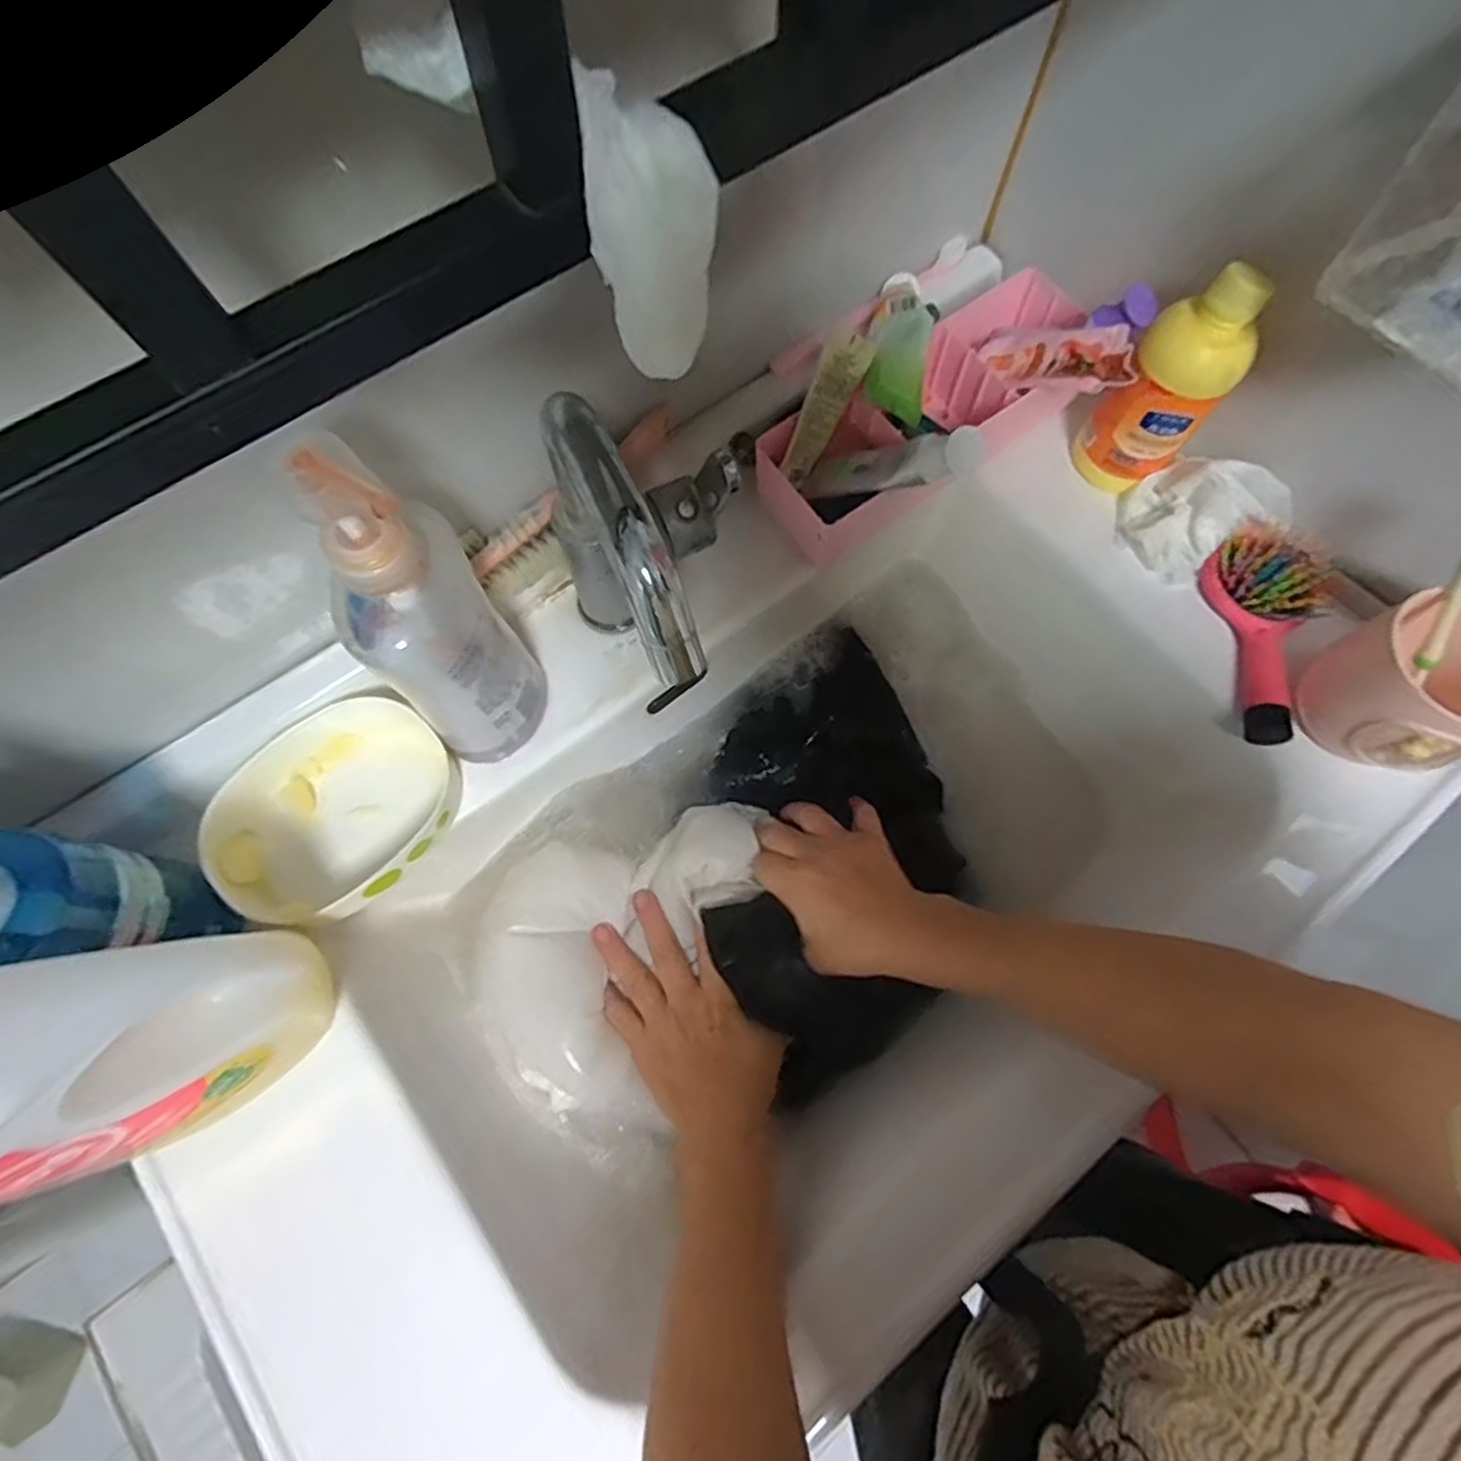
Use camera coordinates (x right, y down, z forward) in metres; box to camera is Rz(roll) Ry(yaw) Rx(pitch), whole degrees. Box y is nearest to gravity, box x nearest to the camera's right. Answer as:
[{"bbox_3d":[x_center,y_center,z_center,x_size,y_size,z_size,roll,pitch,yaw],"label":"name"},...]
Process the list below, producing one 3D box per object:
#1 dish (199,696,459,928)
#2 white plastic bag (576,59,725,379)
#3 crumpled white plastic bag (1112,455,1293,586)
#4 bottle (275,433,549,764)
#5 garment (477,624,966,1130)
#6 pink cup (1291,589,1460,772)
[{"bbox_3d":[-0.236,0.047,0.435,0.135,0.035,0.123,-43,76,-14],"label":"dish"},{"bbox_3d":[-0.021,-0.146,0.208,0.035,0.059,0.049,-2,71,-1],"label":"white plastic bag"},{"bbox_3d":[0.317,-0.152,0.485,0.095,0.047,0.074,-31,74,-10],"label":"crumpled white plastic bag"},{"bbox_3d":[-0.148,-0.050,0.363,0.067,0.219,0.060,-31,74,-11],"label":"bottle"},{"bbox_3d":[0.018,0.117,0.501,0.371,0.061,0.232,-38,75,-12],"label":"garment"},{"bbox_3d":[0.400,-0.024,0.420,0.095,0.088,0.087,0,71,0],"label":"pink cup"}]

